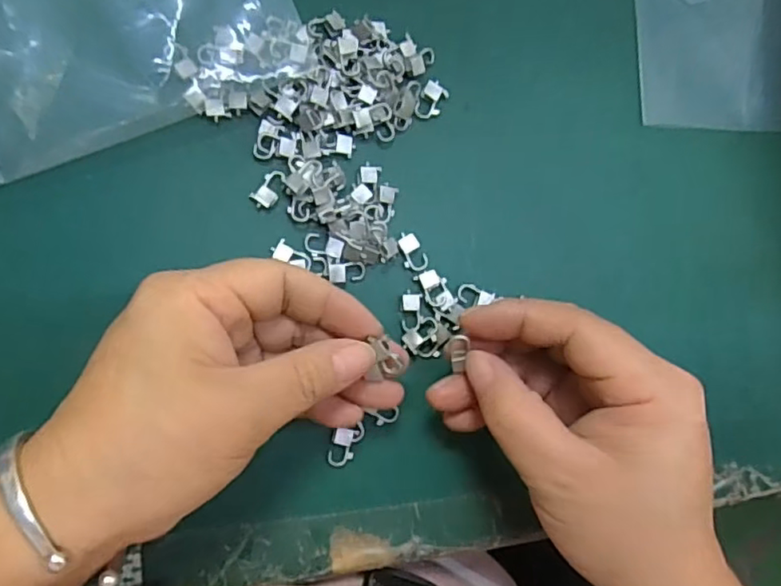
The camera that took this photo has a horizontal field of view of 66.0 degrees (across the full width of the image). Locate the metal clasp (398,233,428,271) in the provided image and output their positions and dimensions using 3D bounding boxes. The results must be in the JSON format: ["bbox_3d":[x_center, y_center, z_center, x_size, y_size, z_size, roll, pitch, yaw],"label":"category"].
[{"bbox_3d":[0.009,-0.018,0.261,0.010,0.004,0.017,-29,94,-9],"label":"metal clasp"}]

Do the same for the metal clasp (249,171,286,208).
[{"bbox_3d":[-0.051,-0.044,0.252,0.010,0.004,0.017,39,83,-7],"label":"metal clasp"}]

